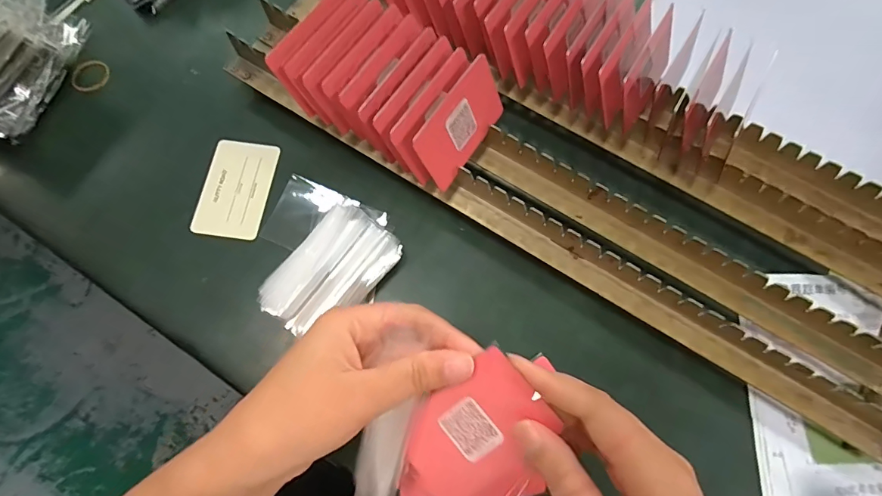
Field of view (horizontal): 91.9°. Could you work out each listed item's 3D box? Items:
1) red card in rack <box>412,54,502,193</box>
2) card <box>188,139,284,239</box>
[{"bbox_3d":[0.015,-0.087,0.300,0.004,0.052,0.083,25,73,37],"label":"red card in rack"},{"bbox_3d":[-0.169,-0.049,0.353,0.053,0.004,0.086,8,71,1],"label":"card"}]

